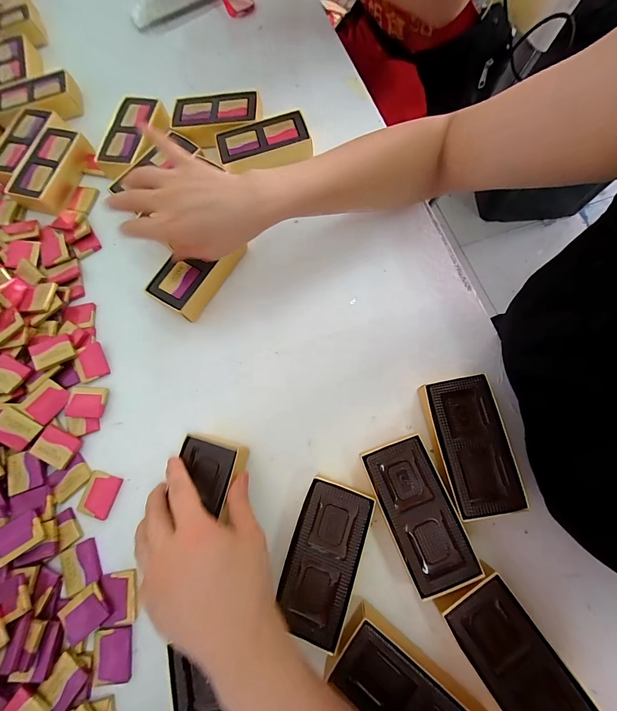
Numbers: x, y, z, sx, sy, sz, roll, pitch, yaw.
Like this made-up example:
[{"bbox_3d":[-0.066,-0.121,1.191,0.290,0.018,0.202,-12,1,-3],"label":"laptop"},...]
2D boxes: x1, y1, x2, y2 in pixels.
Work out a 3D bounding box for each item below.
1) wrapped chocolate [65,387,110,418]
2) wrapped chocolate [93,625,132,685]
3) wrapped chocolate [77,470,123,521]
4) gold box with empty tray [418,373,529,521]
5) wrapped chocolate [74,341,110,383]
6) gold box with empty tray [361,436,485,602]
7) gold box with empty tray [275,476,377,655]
[{"bbox_3d":[-0.238,0.050,0.332,0.041,0.006,0.032,1,75,5],"label":"wrapped chocolate"},{"bbox_3d":[-0.171,0.260,0.265,0.033,0.004,0.041,-7,74,3],"label":"wrapped chocolate"},{"bbox_3d":[-0.208,0.139,0.307,0.034,0.004,0.040,14,76,9],"label":"wrapped chocolate"},{"bbox_3d":[0.142,0.080,0.279,0.063,0.038,0.113,-10,72,2],"label":"gold box with empty tray"},{"bbox_3d":[-0.247,0.008,0.346,0.033,0.006,0.040,-27,74,-3],"label":"wrapped chocolate"},{"bbox_3d":[0.093,0.131,0.265,0.057,0.034,0.113,-23,72,-2],"label":"gold box with empty tray"},{"bbox_3d":[0.012,0.167,0.262,0.056,0.032,0.112,18,77,10],"label":"gold box with empty tray"}]

